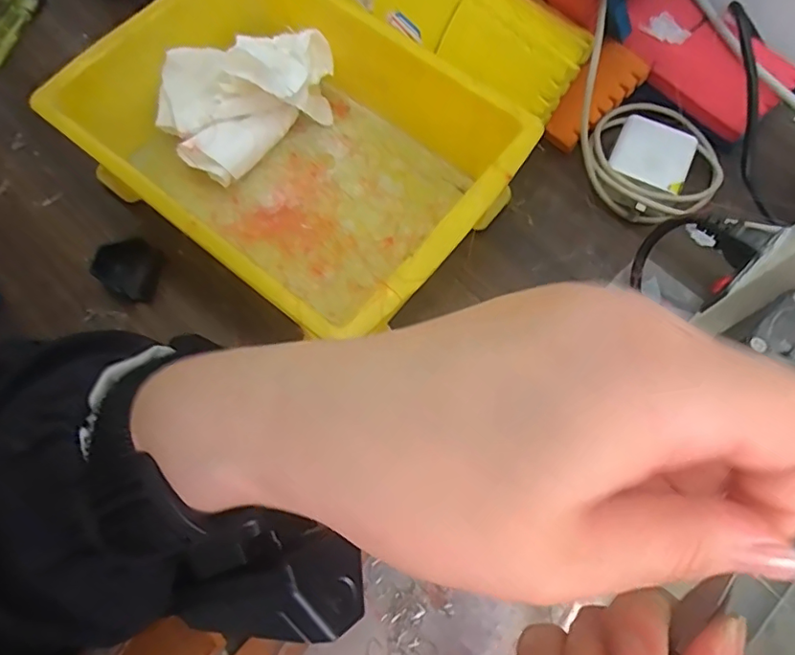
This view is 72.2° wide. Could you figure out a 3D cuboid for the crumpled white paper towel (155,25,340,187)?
[{"bbox_3d":[-0.104,-0.161,0.367,0.120,0.057,0.077,-41,75,-15],"label":"crumpled white paper towel"}]

